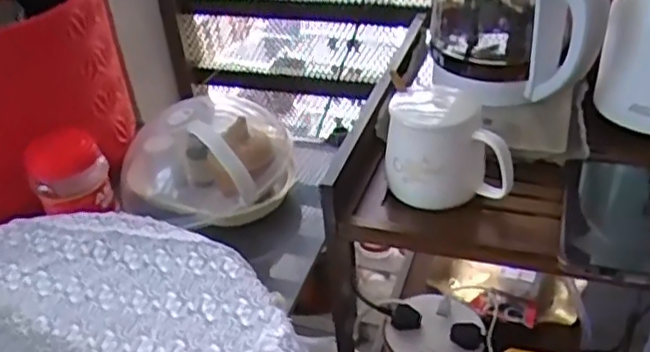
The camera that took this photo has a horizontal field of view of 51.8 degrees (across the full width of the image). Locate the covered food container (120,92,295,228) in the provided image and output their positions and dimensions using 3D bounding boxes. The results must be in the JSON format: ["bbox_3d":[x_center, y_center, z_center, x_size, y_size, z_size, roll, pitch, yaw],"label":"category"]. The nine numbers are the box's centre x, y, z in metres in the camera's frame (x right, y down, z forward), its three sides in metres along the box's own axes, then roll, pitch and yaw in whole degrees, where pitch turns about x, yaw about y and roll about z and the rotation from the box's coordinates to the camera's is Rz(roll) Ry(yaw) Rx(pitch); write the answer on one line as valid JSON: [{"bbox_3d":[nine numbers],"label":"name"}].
[{"bbox_3d":[-0.163,-0.028,0.943,0.206,0.138,0.174,9,38,19],"label":"covered food container"}]

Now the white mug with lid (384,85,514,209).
[{"bbox_3d":[0.119,-0.032,0.649,0.114,0.086,0.098,1,36,9],"label":"white mug with lid"}]

